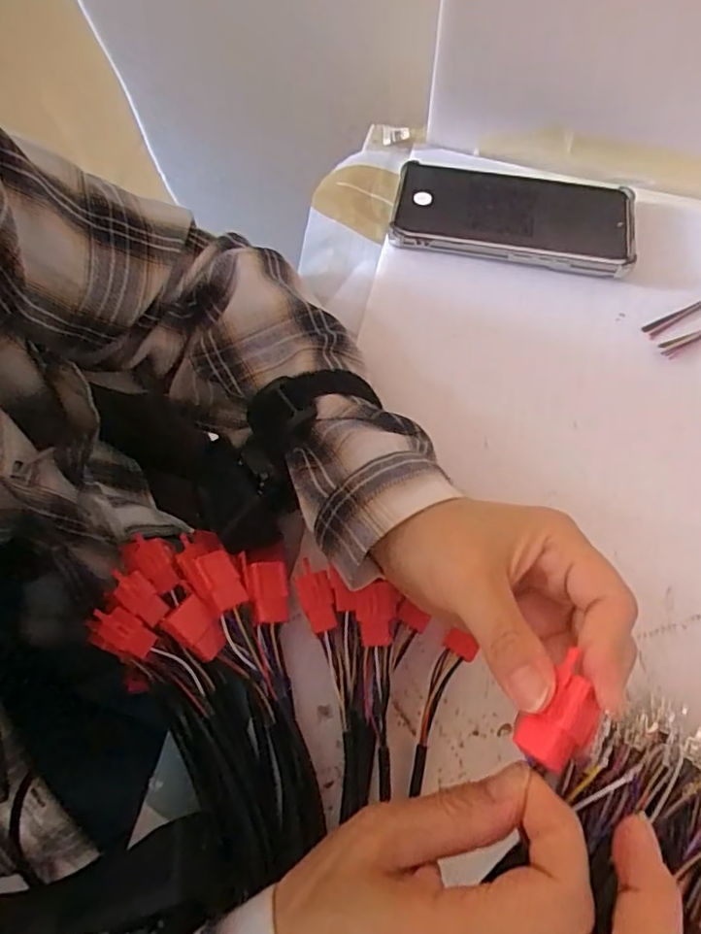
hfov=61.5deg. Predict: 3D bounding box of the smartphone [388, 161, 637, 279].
[{"bbox_3d":[0.112,-0.175,0.406,0.161,0.015,0.077,10,68,4],"label":"smartphone"}]

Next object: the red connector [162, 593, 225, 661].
[{"bbox_3d":[-0.075,0.081,0.295,0.030,0.014,0.020,38,73,14],"label":"red connector"}]

